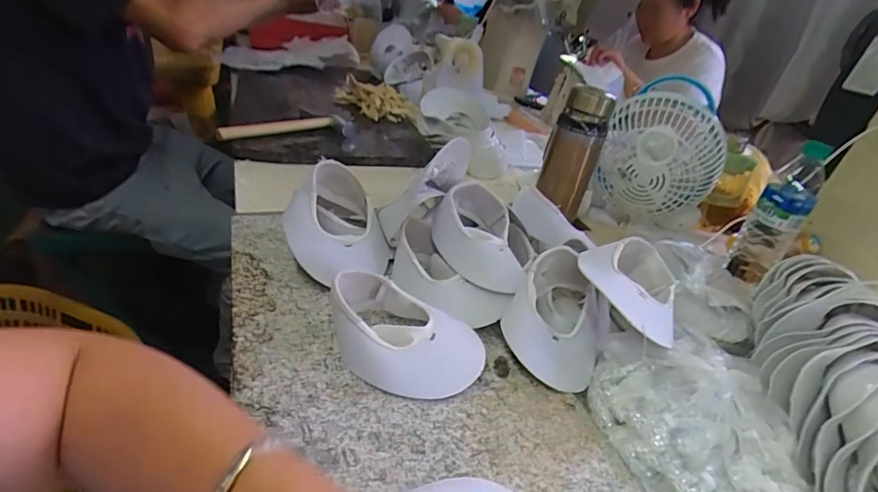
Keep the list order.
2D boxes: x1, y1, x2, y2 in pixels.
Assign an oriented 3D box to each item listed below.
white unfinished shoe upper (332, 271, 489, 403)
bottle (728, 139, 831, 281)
[{"bbox_3d":[-0.034,0.083,0.458,0.157,0.051,0.102,16,29,9],"label":"white unfinished shoe upper"},{"bbox_3d":[0.478,-0.045,0.686,0.065,0.205,0.070,34,11,40],"label":"bottle"}]

